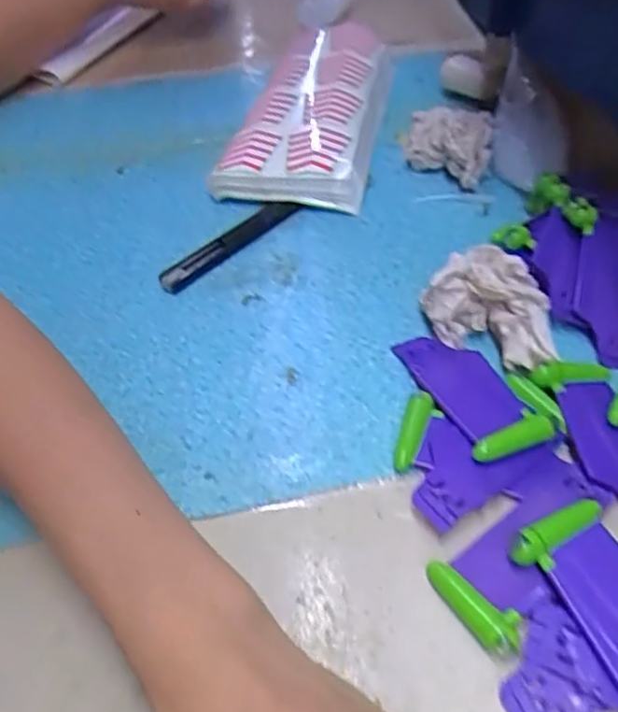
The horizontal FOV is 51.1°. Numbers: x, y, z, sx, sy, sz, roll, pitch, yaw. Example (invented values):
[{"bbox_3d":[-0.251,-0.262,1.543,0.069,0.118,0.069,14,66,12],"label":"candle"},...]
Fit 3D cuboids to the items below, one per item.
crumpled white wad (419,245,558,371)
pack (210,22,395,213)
[{"bbox_3d":[0.093,-0.028,0.337,0.064,0.031,0.057,6,49,8],"label":"crumpled white wad"},{"bbox_3d":[0.008,-0.211,0.522,0.114,0.027,0.258,7,49,9],"label":"pack"}]

